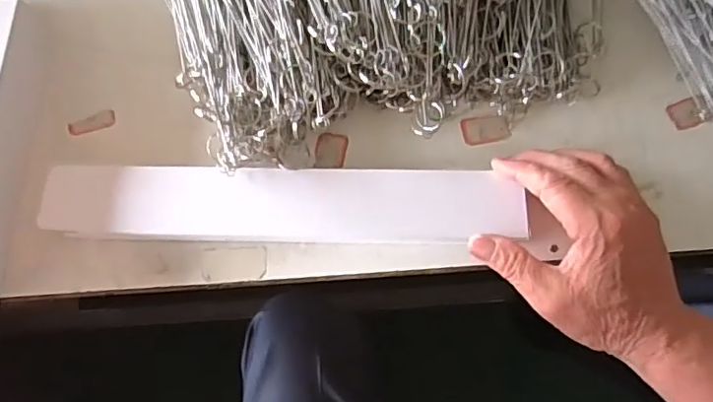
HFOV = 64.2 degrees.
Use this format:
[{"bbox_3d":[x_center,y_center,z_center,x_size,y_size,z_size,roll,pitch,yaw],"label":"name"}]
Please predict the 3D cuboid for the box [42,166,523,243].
[{"bbox_3d":[-0.050,0.002,0.406,0.331,0.023,0.049,1,70,1],"label":"box"}]

